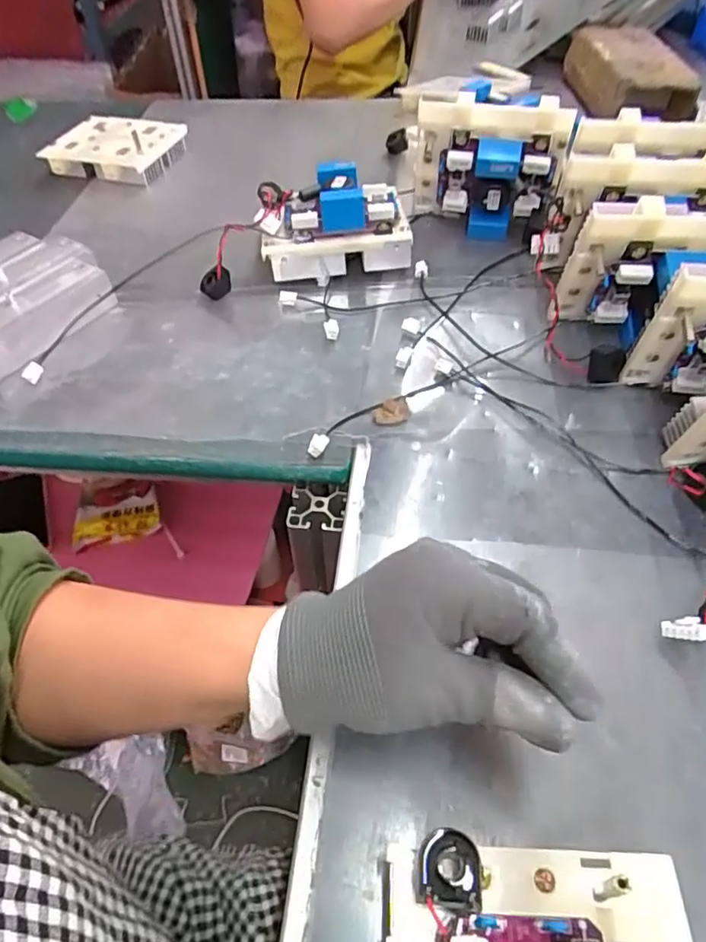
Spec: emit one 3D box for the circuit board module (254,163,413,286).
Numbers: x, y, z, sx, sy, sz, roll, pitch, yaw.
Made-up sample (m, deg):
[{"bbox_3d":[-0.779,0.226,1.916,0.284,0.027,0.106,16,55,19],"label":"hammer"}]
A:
[{"bbox_3d":[-0.018,-0.221,0.541,0.130,0.066,0.083,-6,51,-1],"label":"circuit board module"}]

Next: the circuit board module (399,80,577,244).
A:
[{"bbox_3d":[0.116,-0.271,0.541,0.134,0.119,0.050,23,56,20],"label":"circuit board module"}]

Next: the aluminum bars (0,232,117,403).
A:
[{"bbox_3d":[-0.284,-0.145,0.513,0.129,0.034,0.135,30,59,24],"label":"aluminum bars"}]

